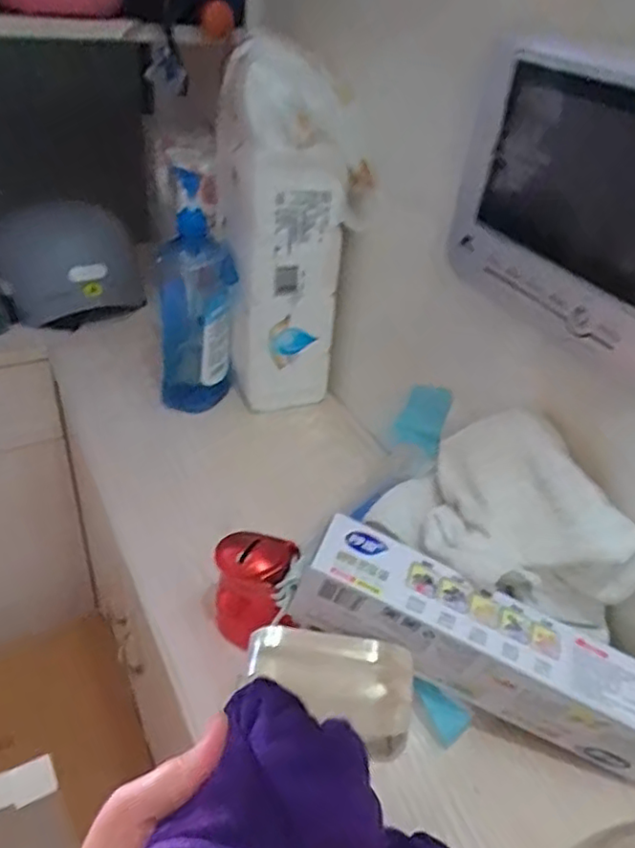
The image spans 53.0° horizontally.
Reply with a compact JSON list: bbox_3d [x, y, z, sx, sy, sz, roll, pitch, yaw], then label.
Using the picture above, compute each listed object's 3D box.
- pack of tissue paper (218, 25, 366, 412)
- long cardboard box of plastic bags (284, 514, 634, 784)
[{"bbox_3d":[-0.038,-0.217,0.754,0.122,0.385,0.137,-10,39,-19],"label":"pack of tissue paper"},{"bbox_3d":[0.126,0.173,0.475,0.299,0.079,0.051,26,39,3],"label":"long cardboard box of plastic bags"}]

